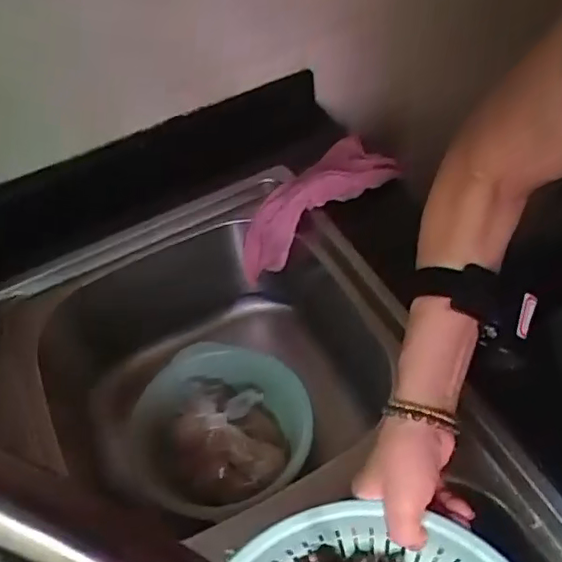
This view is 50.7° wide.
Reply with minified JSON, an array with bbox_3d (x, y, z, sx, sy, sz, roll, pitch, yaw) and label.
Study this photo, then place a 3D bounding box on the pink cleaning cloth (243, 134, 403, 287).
[{"bbox_3d":[0.042,-0.079,0.700,0.174,0.136,0.087,-32,56,-18],"label":"pink cleaning cloth"}]

